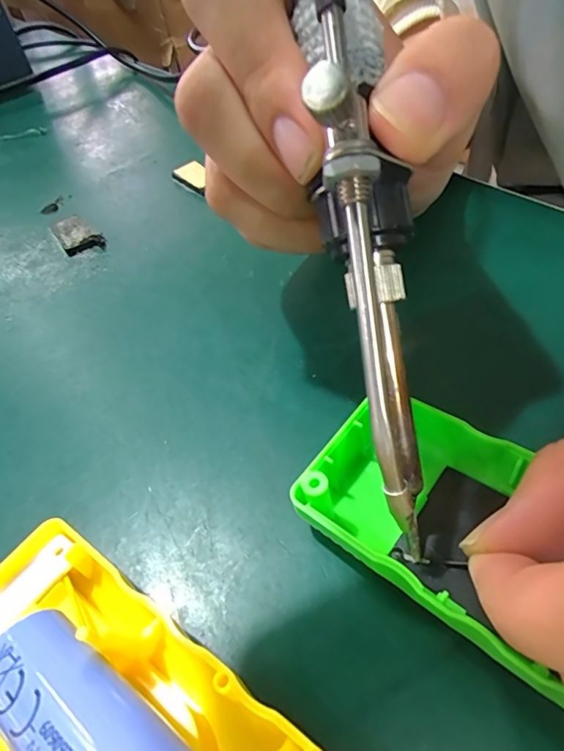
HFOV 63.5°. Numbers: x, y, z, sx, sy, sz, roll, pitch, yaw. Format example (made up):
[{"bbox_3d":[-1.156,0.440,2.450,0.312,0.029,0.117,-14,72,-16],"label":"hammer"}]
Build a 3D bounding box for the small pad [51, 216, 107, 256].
[{"bbox_3d":[-0.101,-0.069,0.224,0.017,0.005,0.032,-33,53,-17],"label":"small pad"}]

